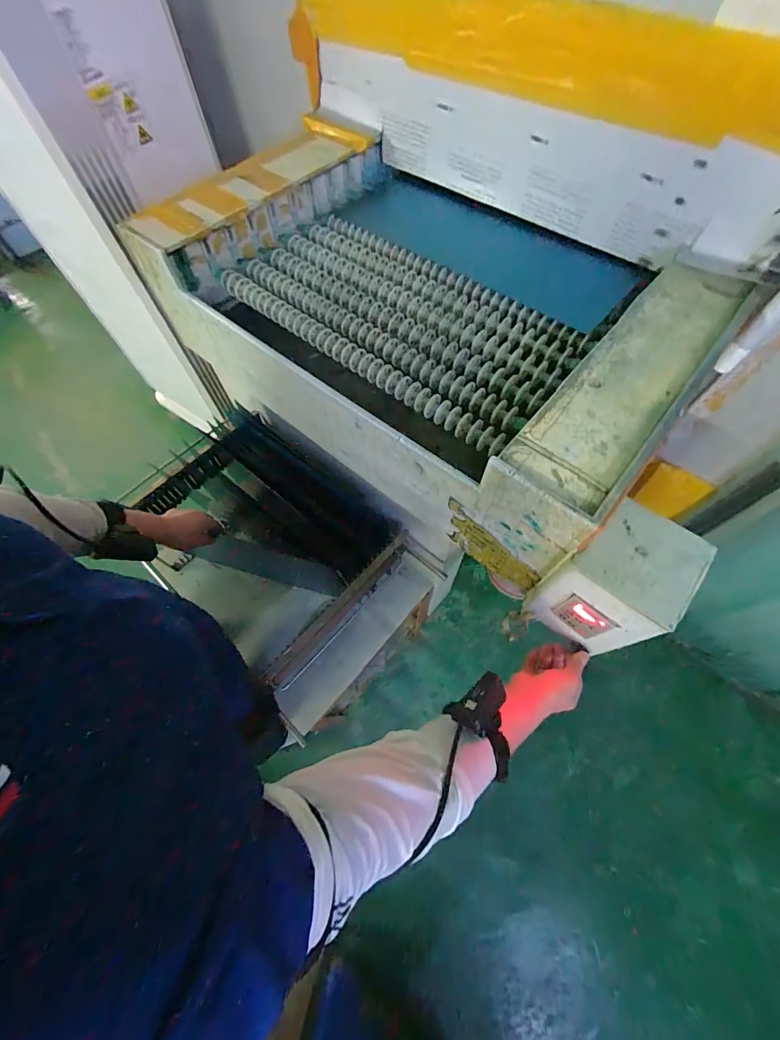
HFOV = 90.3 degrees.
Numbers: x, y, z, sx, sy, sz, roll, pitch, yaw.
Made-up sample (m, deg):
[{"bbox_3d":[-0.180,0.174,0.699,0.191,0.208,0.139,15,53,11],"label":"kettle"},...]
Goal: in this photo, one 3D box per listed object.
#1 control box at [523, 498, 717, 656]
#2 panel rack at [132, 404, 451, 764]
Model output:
[{"bbox_3d":[0.305,0.090,0.544,0.136,0.184,0.125,-41,69,-19],"label":"control box"},{"bbox_3d":[-0.239,0.076,0.897,0.567,0.294,0.432,38,68,19],"label":"panel rack"}]

